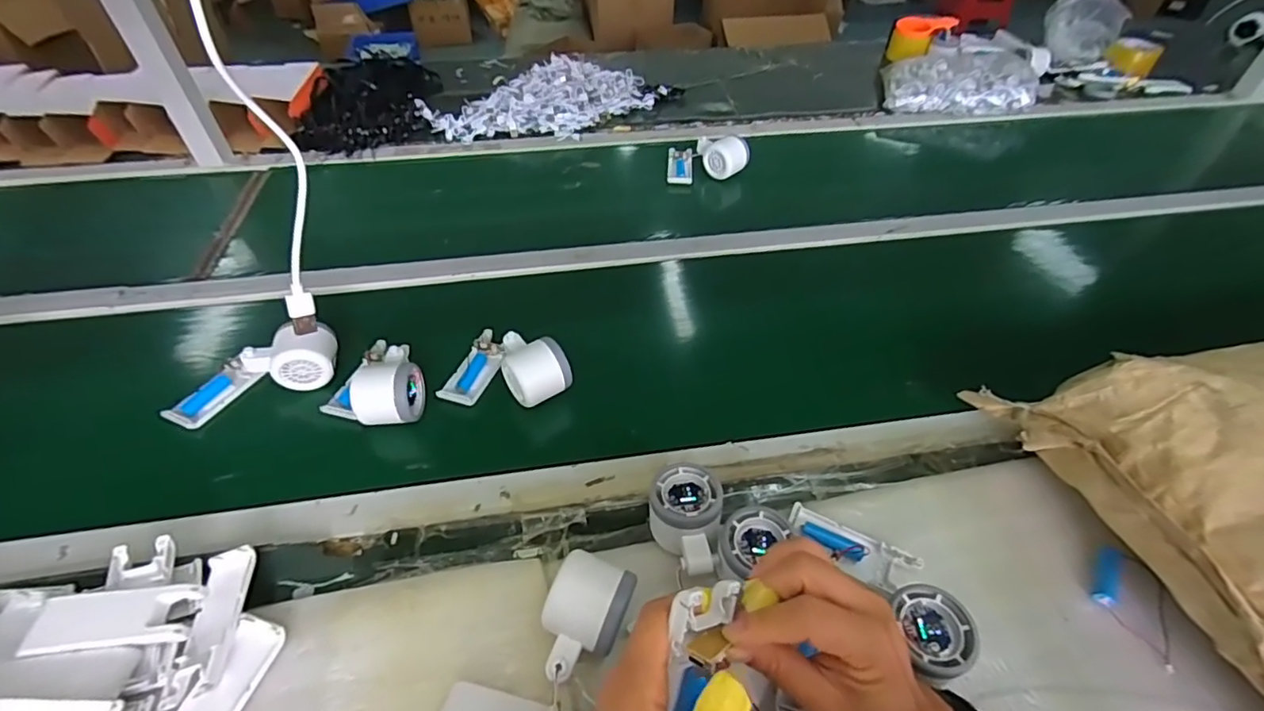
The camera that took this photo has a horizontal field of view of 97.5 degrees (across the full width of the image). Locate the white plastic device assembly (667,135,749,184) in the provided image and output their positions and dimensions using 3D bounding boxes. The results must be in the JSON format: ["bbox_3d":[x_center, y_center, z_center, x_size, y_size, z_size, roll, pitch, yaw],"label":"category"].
[{"bbox_3d":[0.125,-0.328,0.911,0.132,0.055,0.092,7,47,7],"label":"white plastic device assembly"}]

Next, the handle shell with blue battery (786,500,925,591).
[{"bbox_3d":[0.180,0.155,0.454,0.101,0.019,0.038,25,51,20],"label":"handle shell with blue battery"}]

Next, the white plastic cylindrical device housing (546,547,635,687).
[{"bbox_3d":[-0.034,0.191,0.396,0.054,0.052,0.078,15,48,11],"label":"white plastic cylindrical device housing"}]

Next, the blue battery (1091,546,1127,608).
[{"bbox_3d":[0.374,0.173,0.434,0.012,0.012,0.045,20,75,16],"label":"blue battery"}]

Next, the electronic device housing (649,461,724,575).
[{"bbox_3d":[0.043,0.139,0.456,0.056,0.054,0.085,1,47,-2],"label":"electronic device housing"}]

